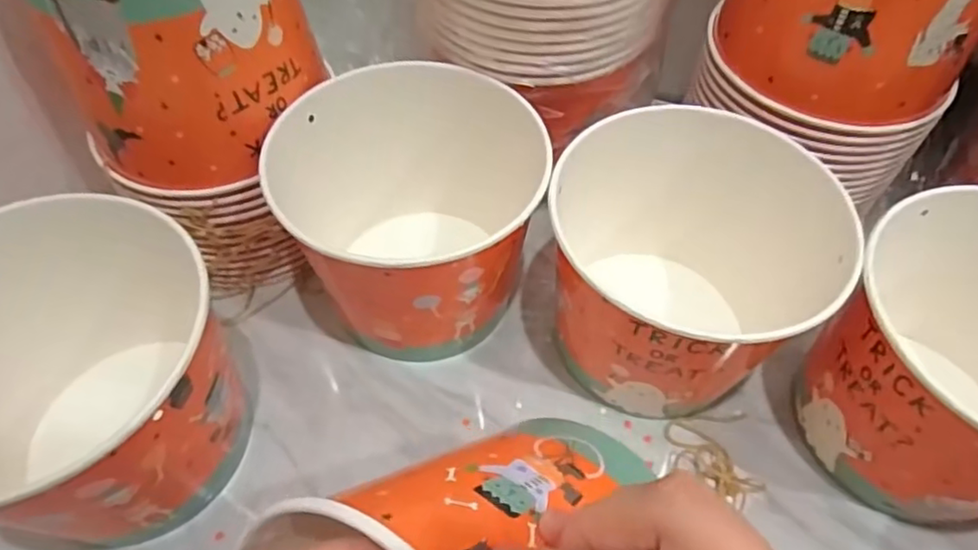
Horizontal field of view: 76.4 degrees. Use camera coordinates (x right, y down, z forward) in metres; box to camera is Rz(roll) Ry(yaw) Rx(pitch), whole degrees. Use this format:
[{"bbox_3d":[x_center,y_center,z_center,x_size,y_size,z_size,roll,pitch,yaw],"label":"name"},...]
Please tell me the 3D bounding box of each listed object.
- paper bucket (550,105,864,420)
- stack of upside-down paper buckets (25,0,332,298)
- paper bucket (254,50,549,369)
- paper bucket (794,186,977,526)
[{"bbox_3d":[0.123,-0.001,0.396,0.161,0.135,0.176,39,61,25],"label":"paper bucket"},{"bbox_3d":[-0.188,-0.113,0.396,0.144,0.224,0.135,13,54,9],"label":"stack of upside-down paper buckets"},{"bbox_3d":[-0.042,-0.037,0.414,0.142,0.136,0.152,1,53,-1],"label":"paper bucket"},{"bbox_3d":[0.267,0.059,0.352,0.149,0.139,0.159,1,53,-1],"label":"paper bucket"}]

